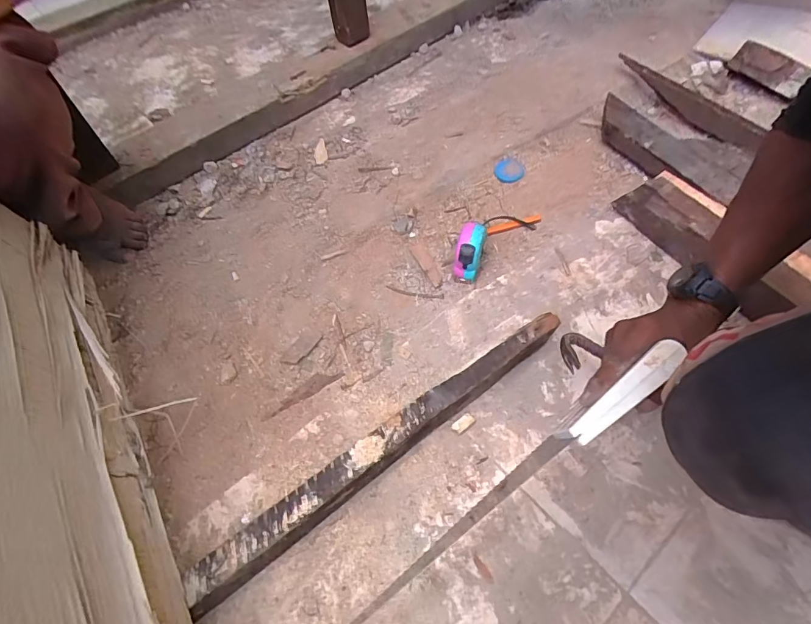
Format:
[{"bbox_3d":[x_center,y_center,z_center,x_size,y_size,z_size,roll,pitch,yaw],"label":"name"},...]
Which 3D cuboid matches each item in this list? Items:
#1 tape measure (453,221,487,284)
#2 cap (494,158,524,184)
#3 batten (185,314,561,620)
[{"bbox_3d":[0.103,-0.094,0.712,0.039,0.074,0.072,12,59,12],"label":"tape measure"},{"bbox_3d":[0.199,-0.270,0.855,0.053,0.019,0.057,-2,57,3],"label":"cap"},{"bbox_3d":[-0.014,0.164,0.557,0.535,0.068,0.048,-34,61,-17],"label":"batten"}]

